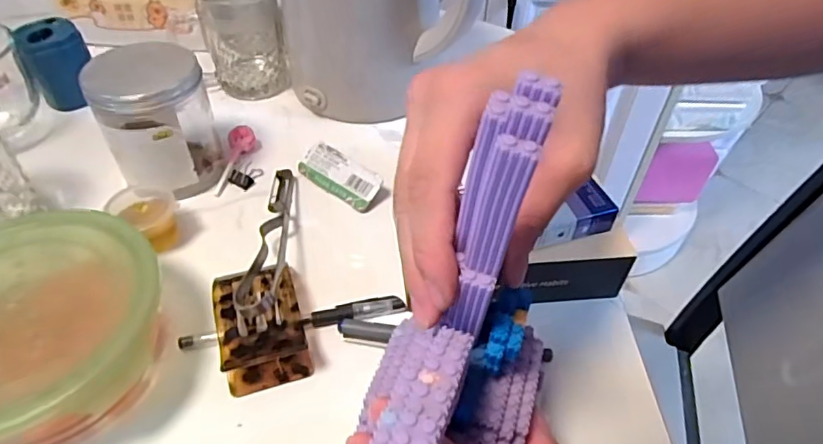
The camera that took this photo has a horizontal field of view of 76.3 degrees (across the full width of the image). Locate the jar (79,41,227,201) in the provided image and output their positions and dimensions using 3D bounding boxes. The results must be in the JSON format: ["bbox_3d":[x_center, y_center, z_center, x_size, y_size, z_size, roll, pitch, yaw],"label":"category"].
[{"bbox_3d":[-0.201,-0.080,0.421,0.079,0.105,0.072,1,45,-1],"label":"jar"}]

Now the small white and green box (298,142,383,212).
[{"bbox_3d":[-0.062,-0.041,0.445,0.081,0.018,0.028,31,52,26],"label":"small white and green box"}]

